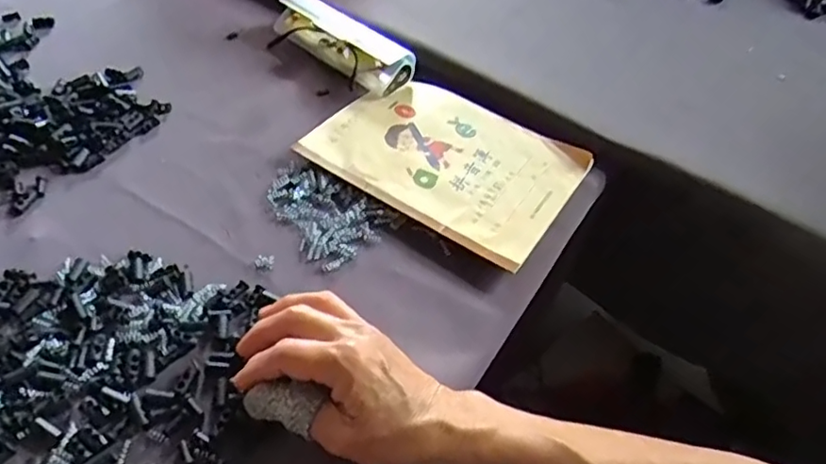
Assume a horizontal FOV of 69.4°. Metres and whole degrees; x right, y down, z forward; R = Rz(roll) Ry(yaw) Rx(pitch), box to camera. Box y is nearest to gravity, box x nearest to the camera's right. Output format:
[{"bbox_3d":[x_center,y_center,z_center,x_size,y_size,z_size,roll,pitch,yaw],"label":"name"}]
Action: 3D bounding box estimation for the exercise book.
[{"bbox_3d":[0.027,-0.062,0.493,0.205,0.022,0.138,30,55,17],"label":"exercise book"}]

